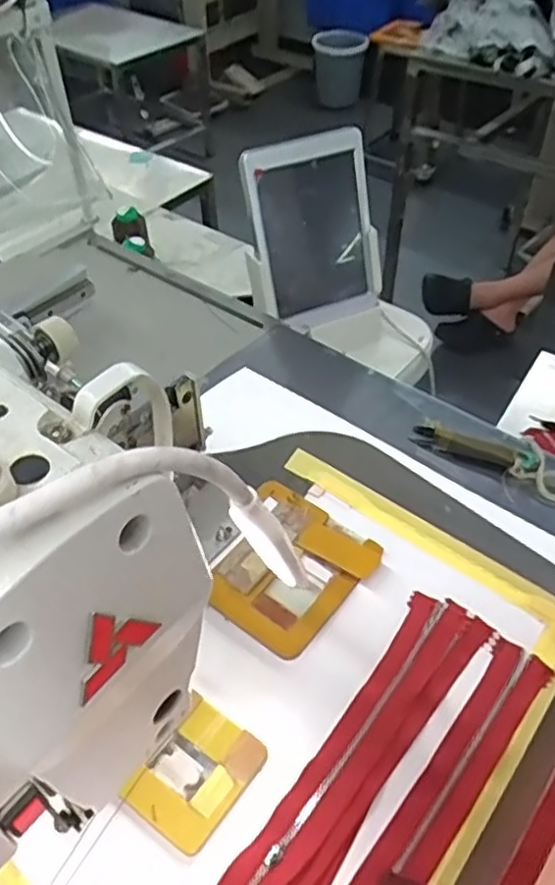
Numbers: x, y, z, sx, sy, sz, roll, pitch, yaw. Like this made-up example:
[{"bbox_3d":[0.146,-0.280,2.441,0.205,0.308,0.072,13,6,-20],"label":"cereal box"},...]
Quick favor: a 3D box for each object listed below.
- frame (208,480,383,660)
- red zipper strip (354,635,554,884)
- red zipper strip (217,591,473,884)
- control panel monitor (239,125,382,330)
[{"bbox_3d":[0.005,0.088,0.502,0.107,0.013,0.115,28,52,25],"label":"frame"},{"bbox_3d":[0.071,0.220,0.378,0.036,0.008,0.289,36,55,23],"label":"red zipper strip"},{"bbox_3d":[0.029,0.197,0.398,0.037,0.008,0.289,28,52,25],"label":"red zipper strip"},{"bbox_3d":[0.043,-0.241,0.816,0.160,0.226,0.039,-21,32,-16],"label":"control panel monitor"}]

